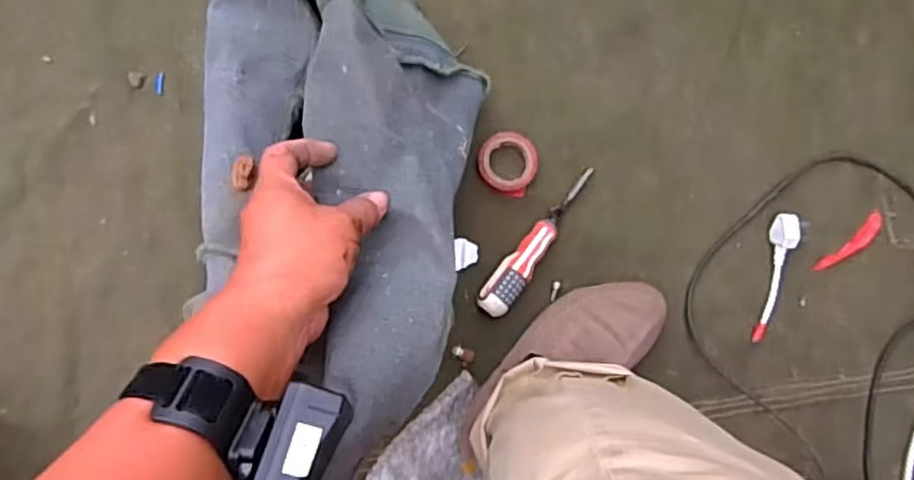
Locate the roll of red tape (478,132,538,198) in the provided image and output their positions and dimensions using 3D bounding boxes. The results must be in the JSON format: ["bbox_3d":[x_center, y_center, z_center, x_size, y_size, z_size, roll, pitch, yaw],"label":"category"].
[{"bbox_3d":[0.054,-0.083,0.722,0.062,0.014,0.065,0,86,-7],"label":"roll of red tape"}]

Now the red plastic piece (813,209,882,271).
[{"bbox_3d":[0.445,0.006,0.764,0.092,0.014,0.021,-42,92,-8],"label":"red plastic piece"}]

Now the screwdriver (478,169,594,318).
[{"bbox_3d":[0.087,-0.001,0.705,0.037,0.037,0.188,37,83,-3],"label":"screwdriver"}]

